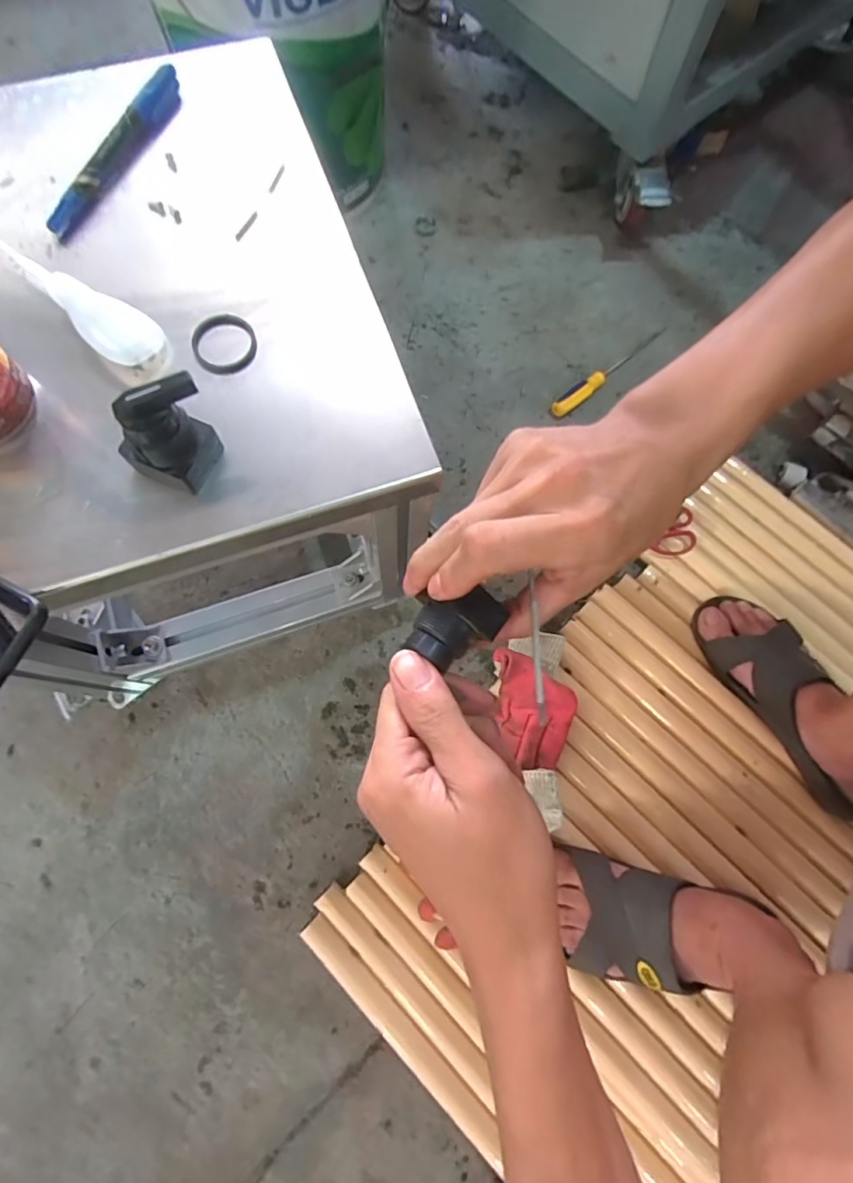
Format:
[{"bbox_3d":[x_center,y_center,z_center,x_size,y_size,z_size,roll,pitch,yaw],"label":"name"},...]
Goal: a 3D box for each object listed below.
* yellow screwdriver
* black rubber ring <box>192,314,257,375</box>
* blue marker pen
[{"bbox_3d":[0.259,-0.313,0.725,0.235,0.035,0.026,-40,79,-23],"label":"yellow screwdriver"},{"bbox_3d":[-0.111,-0.136,0.284,0.033,0.007,0.034,1,74,-3],"label":"black rubber ring"},{"bbox_3d":[-0.181,-0.263,0.308,0.016,0.014,0.135,20,74,2],"label":"blue marker pen"}]

